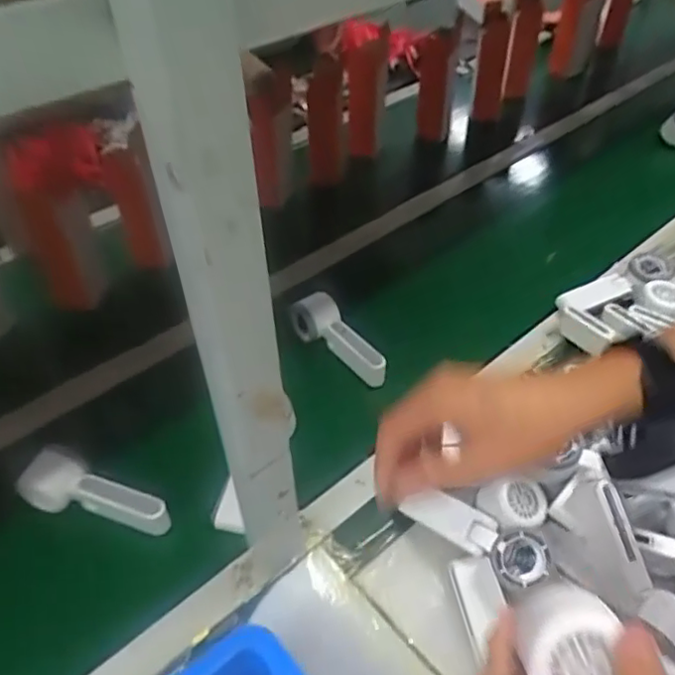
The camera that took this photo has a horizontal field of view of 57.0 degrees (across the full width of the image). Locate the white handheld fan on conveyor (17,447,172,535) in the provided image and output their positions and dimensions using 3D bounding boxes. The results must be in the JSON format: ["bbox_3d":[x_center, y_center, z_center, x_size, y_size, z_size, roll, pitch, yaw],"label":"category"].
[{"bbox_3d":[-0.267,0.178,0.682,0.165,0.046,0.059,18,48,18],"label":"white handheld fan on conveyor"}]

